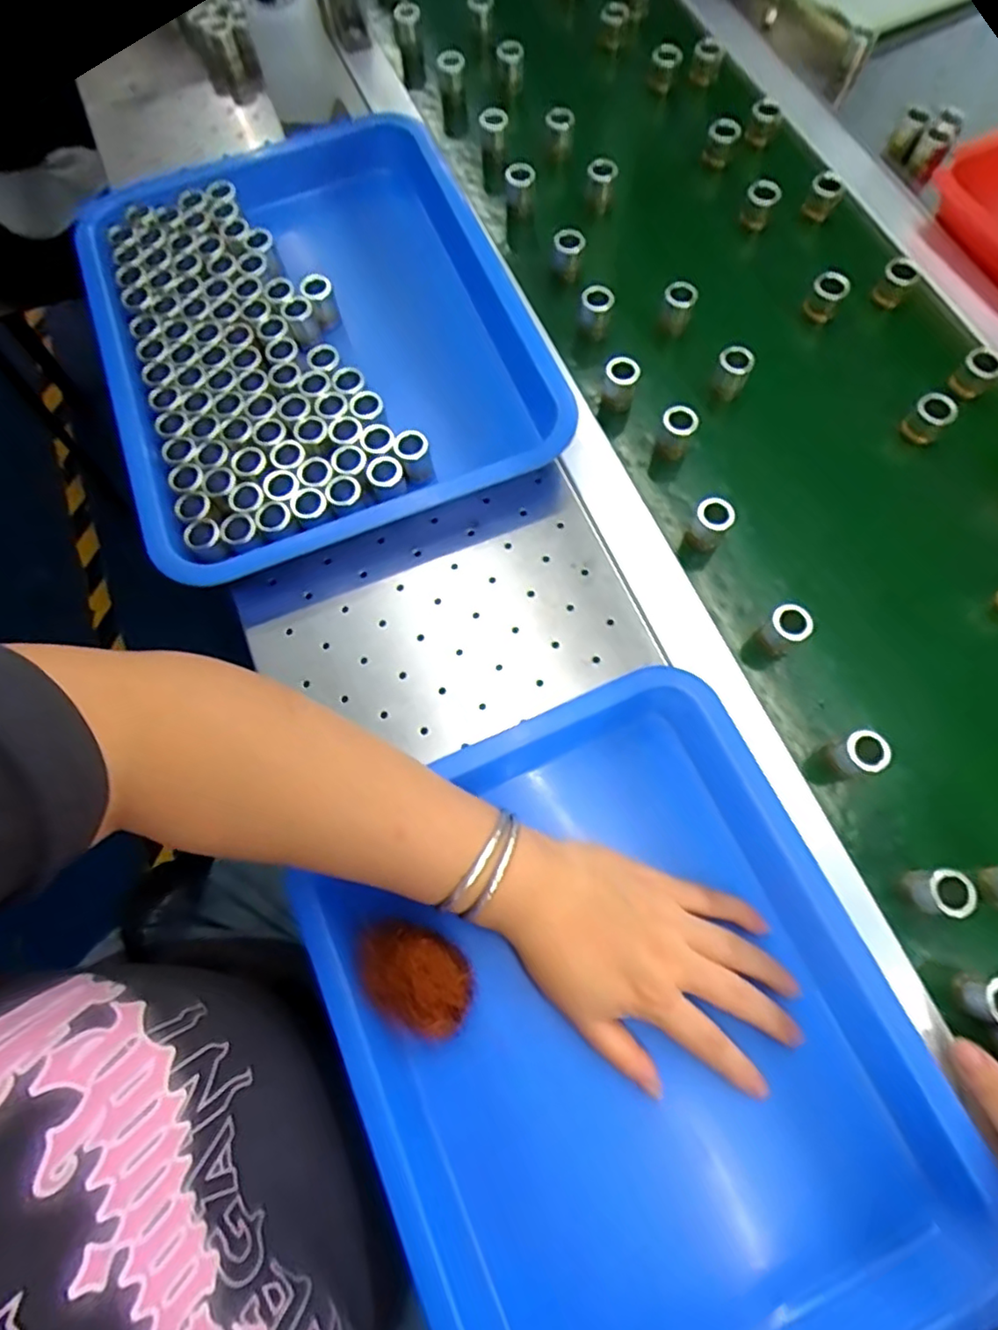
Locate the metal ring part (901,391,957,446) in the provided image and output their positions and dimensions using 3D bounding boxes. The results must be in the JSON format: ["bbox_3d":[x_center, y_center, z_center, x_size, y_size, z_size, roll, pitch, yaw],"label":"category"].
[{"bbox_3d":[0.307,-0.175,0.449,0.024,0.026,0.025,0,71,0],"label":"metal ring part"}]

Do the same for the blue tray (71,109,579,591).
[{"bbox_3d":[-0.136,-0.253,0.462,0.305,0.069,0.358,-22,72,-7],"label":"blue tray"}]

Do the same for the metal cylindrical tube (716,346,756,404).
[{"bbox_3d":[0.170,-0.212,0.460,0.023,0.033,0.023,0,71,0],"label":"metal cylindrical tube"}]

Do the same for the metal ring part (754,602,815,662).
[{"bbox_3d":[0.181,-0.021,0.398,0.019,0.036,0.024,-39,75,-12],"label":"metal ring part"}]

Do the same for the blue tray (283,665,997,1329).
[{"bbox_3d":[0.059,0.193,0.330,0.273,0.058,0.321,-24,72,-8],"label":"blue tray"}]

